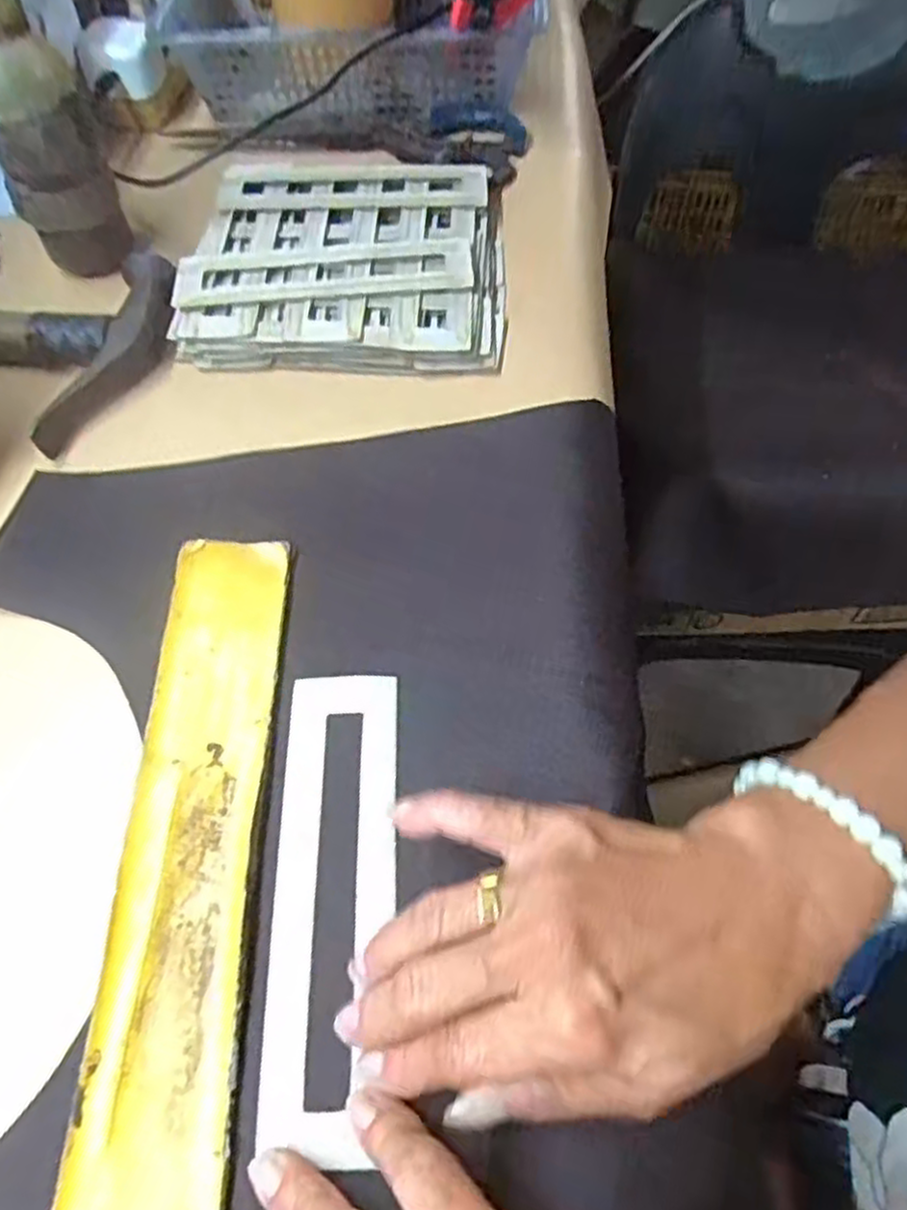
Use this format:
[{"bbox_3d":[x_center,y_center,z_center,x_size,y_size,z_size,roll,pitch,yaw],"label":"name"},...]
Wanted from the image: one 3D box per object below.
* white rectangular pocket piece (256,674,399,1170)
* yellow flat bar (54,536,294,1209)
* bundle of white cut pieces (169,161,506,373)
[{"bbox_3d":[-0.041,0.097,0.263,0.041,0.005,0.155,-6,60,6],"label":"white rectangular pocket piece"},{"bbox_3d":[-0.092,0.090,0.261,0.047,0.006,0.265,0,60,-3],"label":"yellow flat bar"},{"bbox_3d":[-0.058,-0.194,0.420,0.169,0.018,0.159,2,61,3],"label":"bundle of white cut pieces"}]

